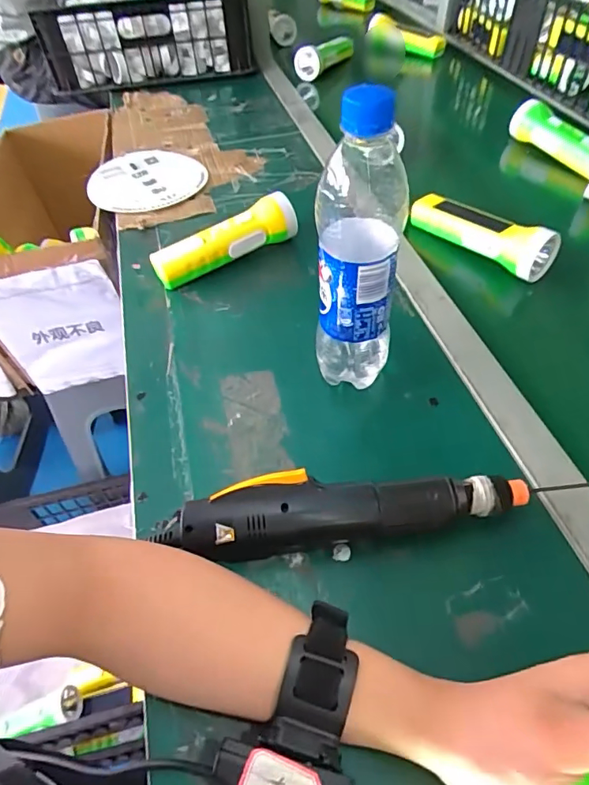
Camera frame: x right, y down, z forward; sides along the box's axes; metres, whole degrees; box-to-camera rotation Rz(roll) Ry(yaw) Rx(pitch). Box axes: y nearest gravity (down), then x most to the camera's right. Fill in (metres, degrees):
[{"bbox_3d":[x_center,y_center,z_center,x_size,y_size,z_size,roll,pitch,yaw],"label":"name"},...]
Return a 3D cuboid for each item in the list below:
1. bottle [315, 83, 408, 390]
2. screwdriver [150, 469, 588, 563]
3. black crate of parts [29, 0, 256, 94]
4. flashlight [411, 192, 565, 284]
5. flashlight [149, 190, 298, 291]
[{"bbox_3d":[0.047,-0.097,0.370,0.060,0.238,0.056,6,50,8],"label":"bottle"},{"bbox_3d":[0.057,0.081,0.347,0.302,0.043,0.048,-7,49,-3],"label":"screwdriver"},{"bbox_3d":[-0.307,-0.855,1.076,0.362,0.128,0.627,-8,49,-3],"label":"black crate of parts"},{"bbox_3d":[0.209,-0.188,0.559,0.174,0.048,0.050,35,59,29],"label":"flashlight"},{"bbox_3d":[-0.081,-0.174,0.552,0.164,0.055,0.044,-25,52,-17],"label":"flashlight"}]

